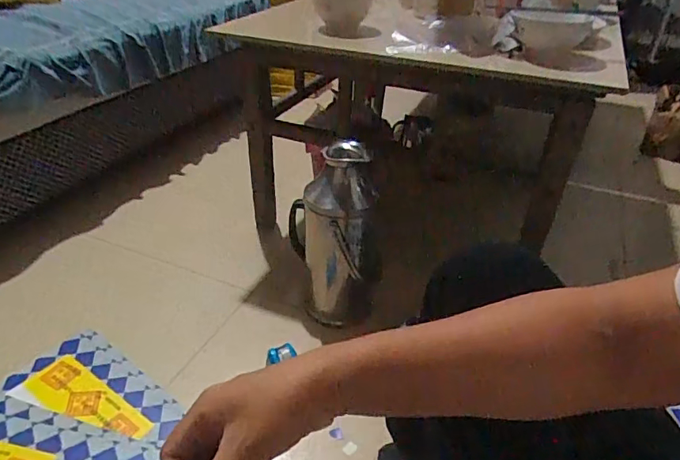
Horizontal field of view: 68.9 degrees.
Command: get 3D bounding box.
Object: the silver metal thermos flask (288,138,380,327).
[{"bbox_3d":[-0.014,0.000,1.024,0.175,0.388,0.187,-2,33,-5],"label":"silver metal thermos flask"}]

